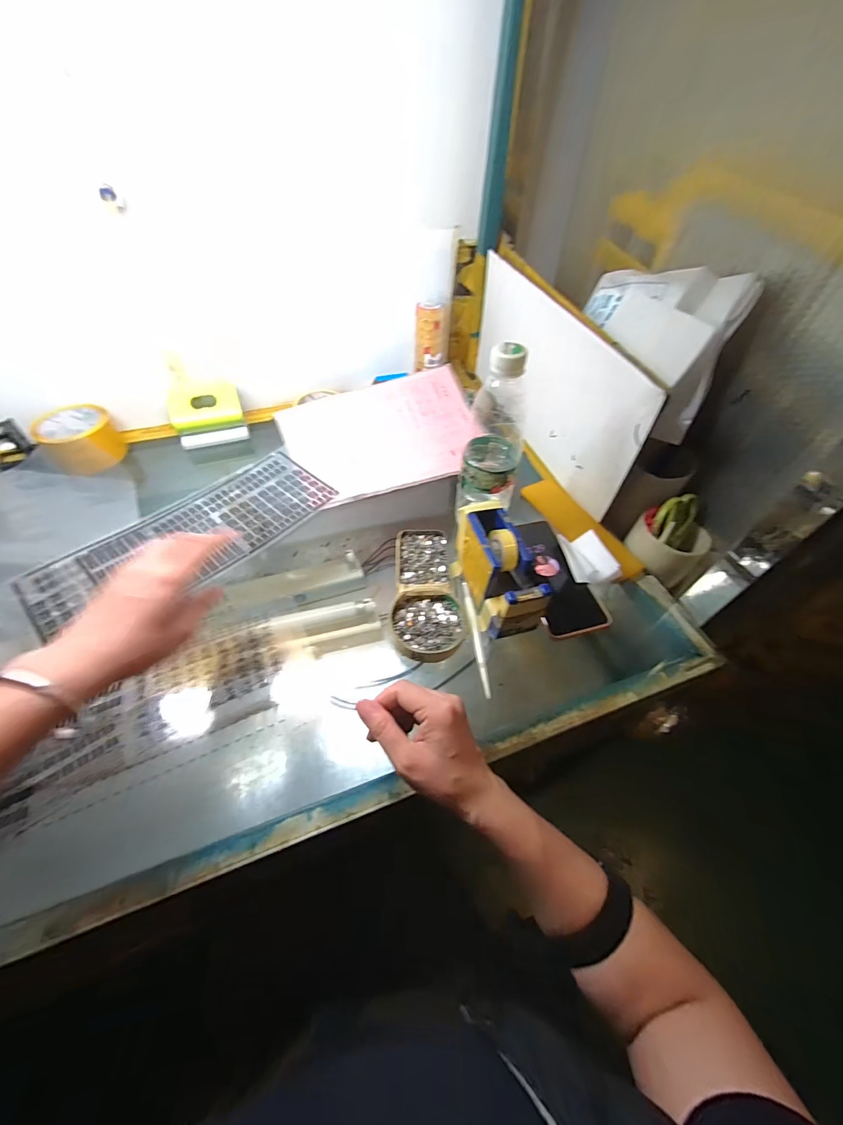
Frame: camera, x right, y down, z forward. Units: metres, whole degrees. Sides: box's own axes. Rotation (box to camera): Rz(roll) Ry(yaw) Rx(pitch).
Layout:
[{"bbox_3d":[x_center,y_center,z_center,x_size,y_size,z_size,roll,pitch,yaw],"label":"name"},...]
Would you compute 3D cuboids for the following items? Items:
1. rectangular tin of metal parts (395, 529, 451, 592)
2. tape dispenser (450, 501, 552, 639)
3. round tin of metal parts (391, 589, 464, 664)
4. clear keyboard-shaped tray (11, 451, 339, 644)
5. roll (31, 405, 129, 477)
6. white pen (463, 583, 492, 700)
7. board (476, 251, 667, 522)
[{"bbox_3d":[0.001,-0.001,0.475,0.062,0.018,0.097,0,51,-2],"label":"rectangular tin of metal parts"},{"bbox_3d":[0.077,0.011,0.434,0.060,0.086,0.137,-15,53,-13],"label":"tape dispenser"},{"bbox_3d":[0.008,0.066,0.419,0.075,0.015,0.074,-1,51,-2],"label":"round tin of metal parts"},{"bbox_3d":[-0.288,-0.037,0.504,0.153,0.008,0.347,35,58,24],"label":"clear keyboard-shaped tray"},{"bbox_3d":[-0.501,-0.181,0.590,0.101,0.062,0.092,1,51,-1],"label":"roll"},{"bbox_3d":[0.058,0.078,0.423,0.010,0.005,0.131,-3,51,-4],"label":"white pen"},{"bbox_3d":[0.171,-0.261,0.575,0.013,0.188,0.407,-14,53,-13],"label":"board"}]

